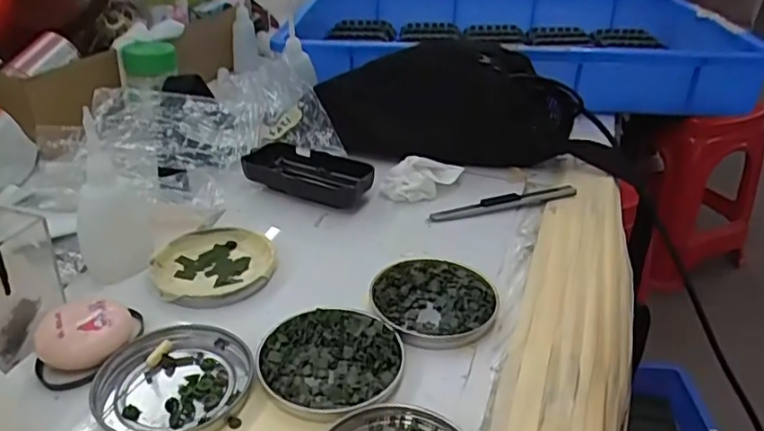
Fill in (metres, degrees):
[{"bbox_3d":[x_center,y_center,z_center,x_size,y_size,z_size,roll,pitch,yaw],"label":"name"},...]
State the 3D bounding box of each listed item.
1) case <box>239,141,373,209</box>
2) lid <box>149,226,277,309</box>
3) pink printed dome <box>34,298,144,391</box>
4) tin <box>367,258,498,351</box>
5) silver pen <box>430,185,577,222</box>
[{"bbox_3d":[-0.062,-0.033,0.503,0.110,0.023,0.054,19,35,25],"label":"case"},{"bbox_3d":[-0.114,0.034,0.409,0.077,0.012,0.077,2,31,-1],"label":"lid"},{"bbox_3d":[-0.162,0.067,0.336,0.055,0.022,0.044,-14,35,-26],"label":"pink printed dome"},{"bbox_3d":[0.032,0.053,0.380,0.076,0.010,0.075,2,31,-1],"label":"tin"},{"bbox_3d":[0.100,-0.011,0.494,0.129,0.009,0.013,-8,33,-17],"label":"silver pen"}]

